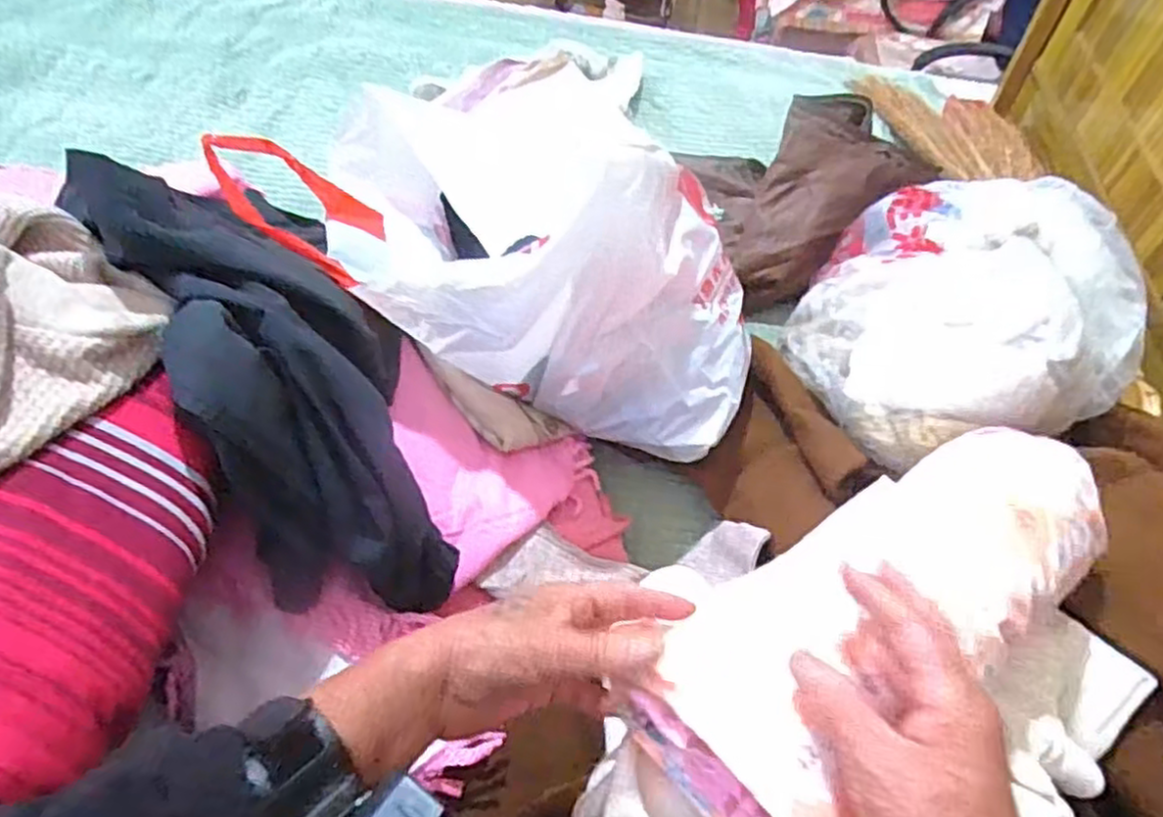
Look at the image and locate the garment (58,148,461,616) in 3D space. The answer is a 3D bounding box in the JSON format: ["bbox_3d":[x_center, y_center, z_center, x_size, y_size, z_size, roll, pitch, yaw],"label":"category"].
[{"bbox_3d":[-0.173,-0.014,0.477,0.152,0.192,0.258,-27,58,-26],"label":"garment"}]

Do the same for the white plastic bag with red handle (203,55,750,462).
[{"bbox_3d":[-0.047,-0.131,0.607,0.394,0.239,0.216,11,49,3],"label":"white plastic bag with red handle"}]

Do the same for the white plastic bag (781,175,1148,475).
[{"bbox_3d":[0.335,-0.089,0.634,0.281,0.141,0.254,-33,60,-30],"label":"white plastic bag"}]

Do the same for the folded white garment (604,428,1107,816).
[{"bbox_3d":[0.174,0.100,0.399,0.317,0.057,0.119,-27,57,-28],"label":"folded white garment"}]

